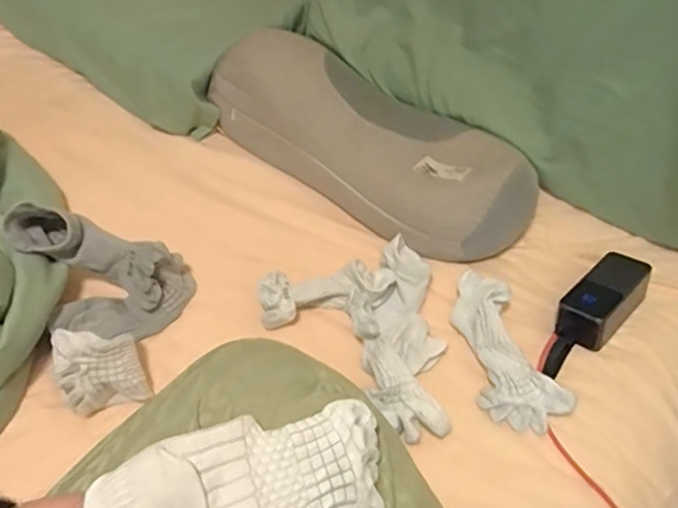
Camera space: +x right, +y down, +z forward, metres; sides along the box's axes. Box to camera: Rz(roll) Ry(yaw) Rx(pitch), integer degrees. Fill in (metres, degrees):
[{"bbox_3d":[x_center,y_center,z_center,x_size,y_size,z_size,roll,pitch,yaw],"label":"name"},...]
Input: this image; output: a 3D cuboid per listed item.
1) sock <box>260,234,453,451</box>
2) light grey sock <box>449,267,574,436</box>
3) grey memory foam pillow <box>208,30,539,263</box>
[{"bbox_3d":[0.023,0.090,0.623,0.189,0.050,0.224,-7,50,-11],"label":"sock"},{"bbox_3d":[0.175,0.095,0.625,0.081,0.046,0.182,-8,50,-12],"label":"light grey sock"},{"bbox_3d":[0.037,-0.161,0.775,0.453,0.125,0.182,35,55,23],"label":"grey memory foam pillow"}]

